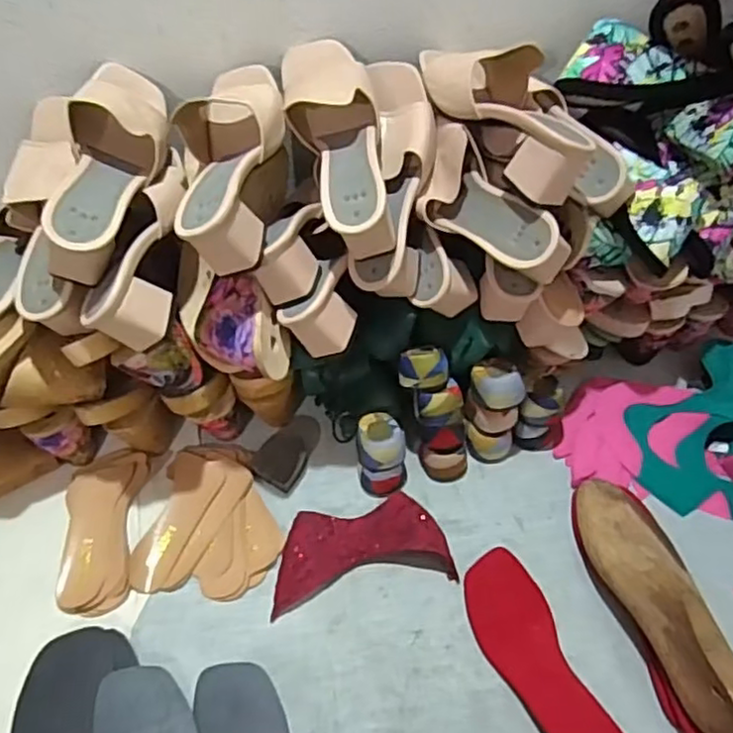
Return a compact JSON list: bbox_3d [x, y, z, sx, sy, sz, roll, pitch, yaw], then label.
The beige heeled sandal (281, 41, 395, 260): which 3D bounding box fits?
[{"bbox_3d":[-0.027,-0.221,0.622,0.081,0.088,0.232,-13,69,-9],"label":"beige heeled sandal"}]

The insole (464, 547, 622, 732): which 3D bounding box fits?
[{"bbox_3d":[0.162,0.280,0.594,0.078,0.021,0.229,-17,52,-12],"label":"insole"}]

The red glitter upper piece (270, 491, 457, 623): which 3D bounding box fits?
[{"bbox_3d":[-0.005,0.188,0.673,0.180,0.026,0.101,-6,50,-3],"label":"red glitter upper piece"}]

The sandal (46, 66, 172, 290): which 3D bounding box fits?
[{"bbox_3d":[-0.231,-0.189,0.580,0.071,0.069,0.219,4,67,5],"label":"sandal"}]

